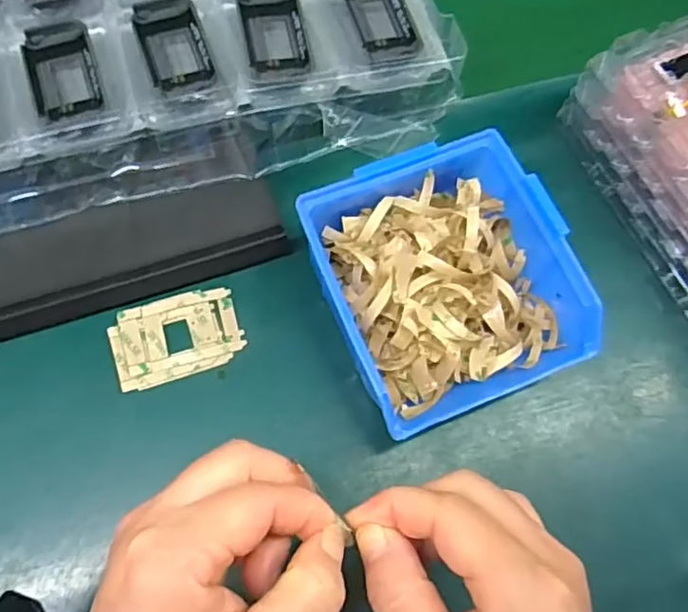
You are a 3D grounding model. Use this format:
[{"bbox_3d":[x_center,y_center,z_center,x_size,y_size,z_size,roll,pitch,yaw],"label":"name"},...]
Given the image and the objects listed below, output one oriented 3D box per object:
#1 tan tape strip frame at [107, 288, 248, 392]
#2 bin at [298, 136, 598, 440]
[{"bbox_3d":[-0.097,0.017,0.358,0.072,0.004,0.047,-16,71,-9],"label":"tan tape strip frame"},{"bbox_3d":[0.052,-0.009,0.343,0.125,0.067,0.132,-22,72,-11],"label":"bin"}]

